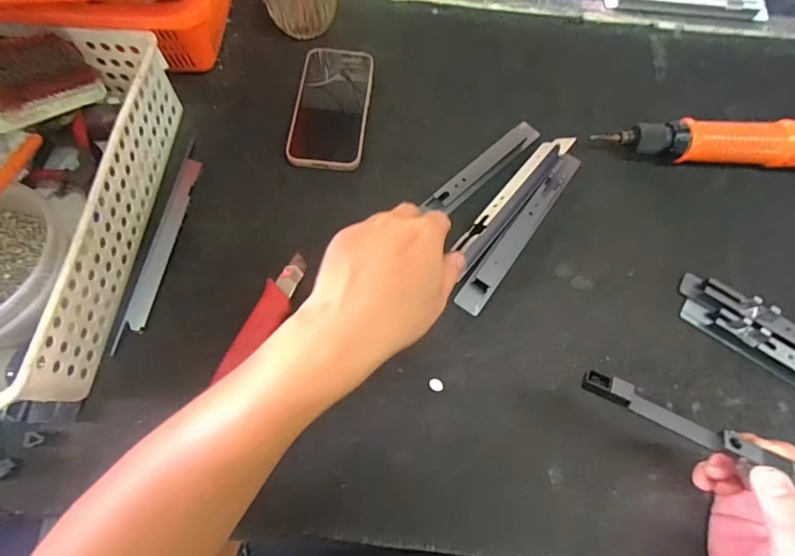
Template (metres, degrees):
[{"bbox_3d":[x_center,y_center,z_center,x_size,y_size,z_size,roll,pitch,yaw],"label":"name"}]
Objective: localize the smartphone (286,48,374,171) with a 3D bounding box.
[{"bbox_3d":[-0.073,-0.191,0.461,0.080,0.015,0.157,5,70,0],"label":"smartphone"}]

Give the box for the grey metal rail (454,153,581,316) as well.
[{"bbox_3d":[0.129,-0.052,0.416,0.025,0.013,0.212,35,73,11],"label":"grey metal rail"}]

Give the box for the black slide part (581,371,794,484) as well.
[{"bbox_3d":[0.198,0.100,0.285,0.136,0.009,0.017,24,71,15],"label":"black slide part"}]

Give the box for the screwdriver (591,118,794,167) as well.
[{"bbox_3d":[0.357,-0.146,0.445,0.261,0.045,0.041,5,70,0],"label":"screwdriver"}]

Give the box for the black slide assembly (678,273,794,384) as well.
[{"bbox_3d":[0.370,0.071,0.375,0.220,0.023,0.054,32,73,10],"label":"black slide assembly"}]

